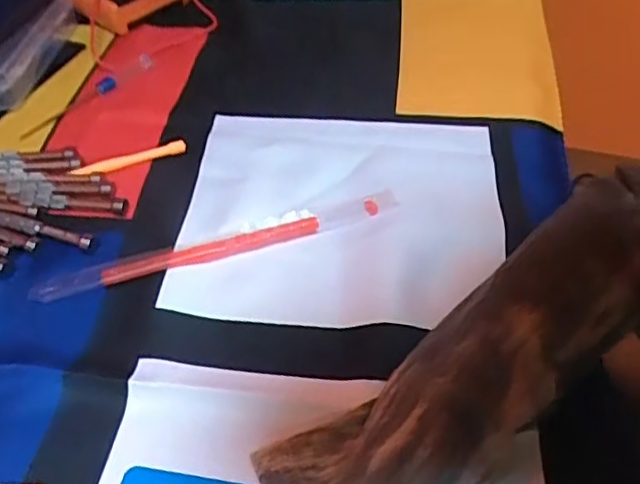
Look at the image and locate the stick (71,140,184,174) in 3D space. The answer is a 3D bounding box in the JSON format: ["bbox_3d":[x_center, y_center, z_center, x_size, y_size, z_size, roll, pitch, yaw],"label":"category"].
[{"bbox_3d":[-0.136,-0.060,0.458,0.079,0.008,0.010,-19,49,-14],"label":"stick"}]

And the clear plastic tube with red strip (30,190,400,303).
[{"bbox_3d":[-0.060,0.000,0.390,0.226,0.013,0.021,-14,48,-10],"label":"clear plastic tube with red strip"}]

